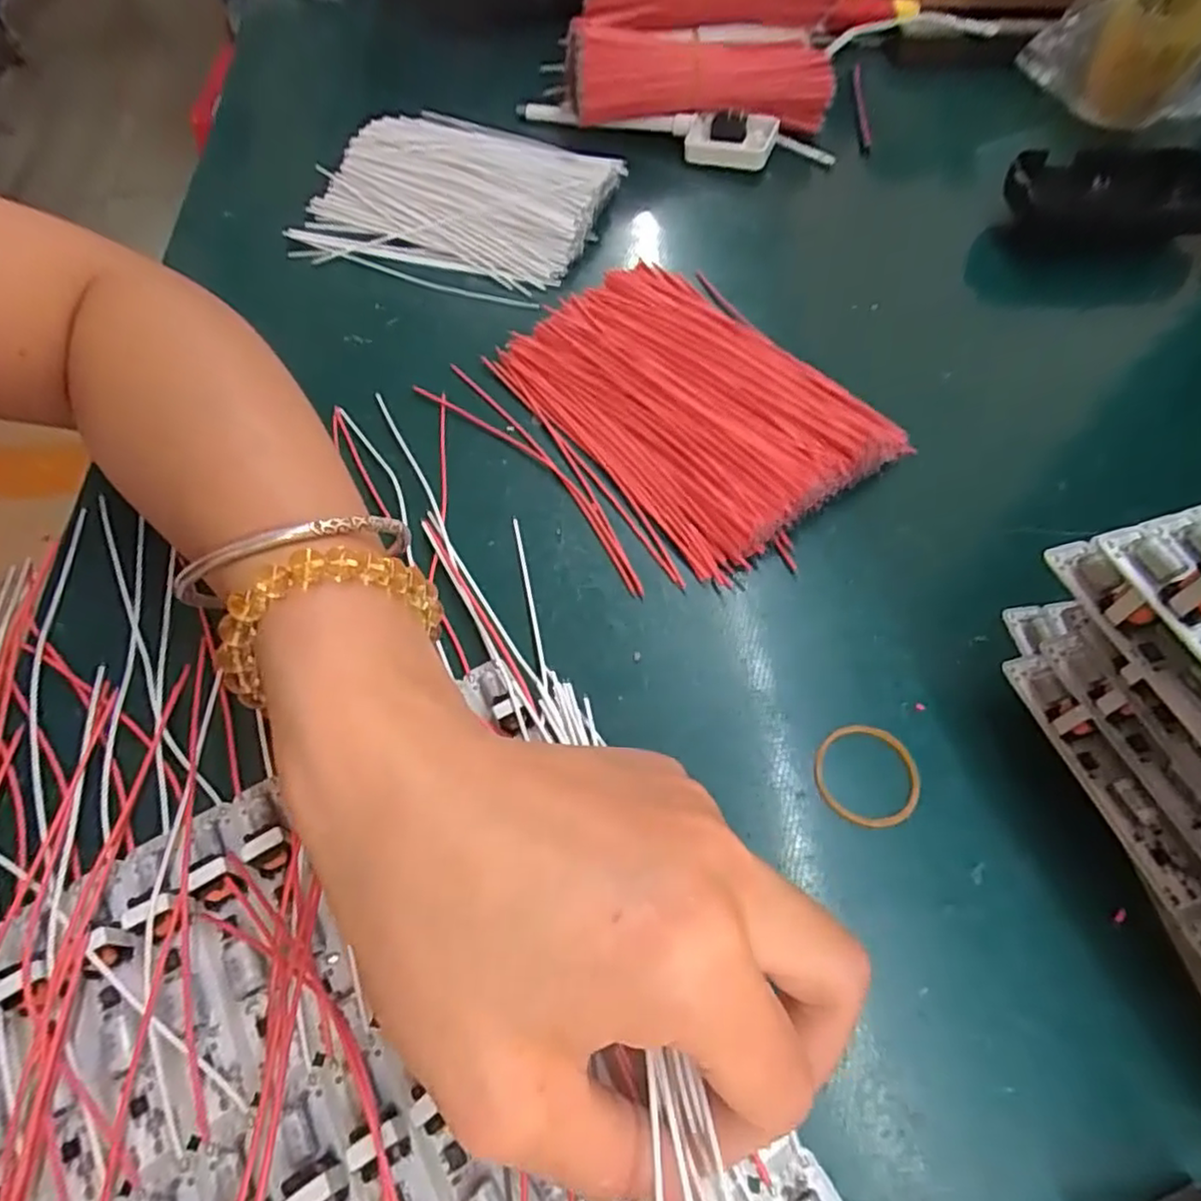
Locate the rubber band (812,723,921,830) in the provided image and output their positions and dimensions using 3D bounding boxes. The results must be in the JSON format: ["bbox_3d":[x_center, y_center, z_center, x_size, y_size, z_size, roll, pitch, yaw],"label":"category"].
[{"bbox_3d":[0.081,0.053,0.203,0.031,0.004,0.030,4,58,4],"label":"rubber band"}]

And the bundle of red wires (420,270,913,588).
[{"bbox_3d":[0.026,-0.079,0.273,0.115,0.025,0.150,-35,64,-18],"label":"bundle of red wires"}]

